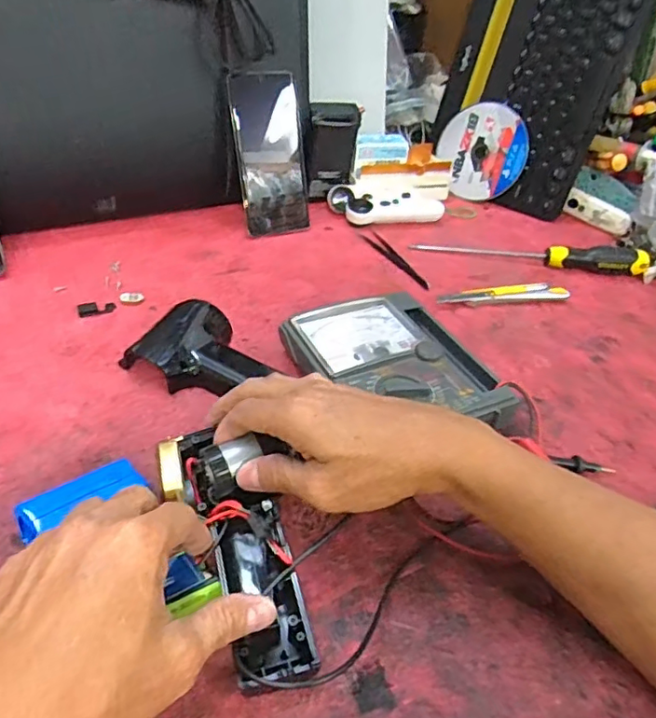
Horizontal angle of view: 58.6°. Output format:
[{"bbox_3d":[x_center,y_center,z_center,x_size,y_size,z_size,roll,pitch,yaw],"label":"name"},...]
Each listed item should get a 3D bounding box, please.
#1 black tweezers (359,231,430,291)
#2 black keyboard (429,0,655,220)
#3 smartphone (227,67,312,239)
[{"bbox_3d":[0.070,-0.105,0.609,0.021,0.005,0.120,-14,45,-24],"label":"black tweezers"},{"bbox_3d":[0.240,-0.337,0.685,0.191,0.281,0.030,31,29,27],"label":"black keyboard"},{"bbox_3d":[-0.059,-0.213,0.613,0.075,0.159,0.015,-15,20,-25],"label":"smartphone"}]

